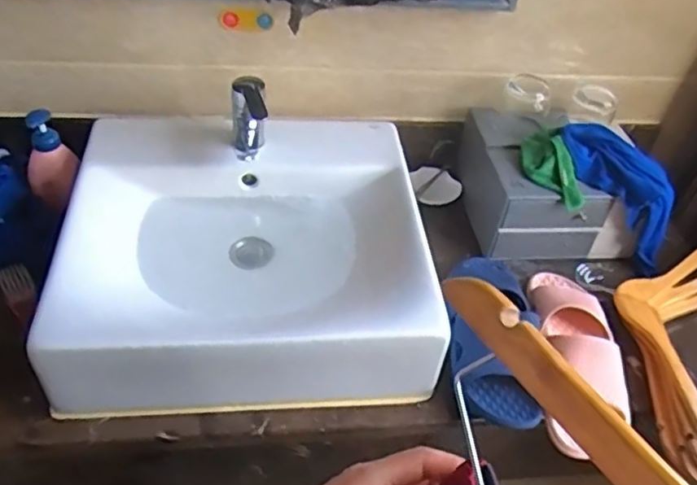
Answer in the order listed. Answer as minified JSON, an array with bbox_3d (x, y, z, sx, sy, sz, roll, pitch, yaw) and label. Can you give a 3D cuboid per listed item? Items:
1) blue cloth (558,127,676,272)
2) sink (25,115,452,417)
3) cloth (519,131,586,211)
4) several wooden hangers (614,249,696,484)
[{"bbox_3d":[0.417,-0.075,0.969,0.096,0.101,0.263,-38,92,-36],"label":"blue cloth"},{"bbox_3d":[-0.135,0.001,0.881,0.458,0.159,0.434,-1,45,-8],"label":"sink"},{"bbox_3d":[0.300,-0.111,0.946,0.063,0.045,0.141,-16,65,-22],"label":"cloth"},{"bbox_3d":[0.468,0.125,0.896,0.193,0.047,0.436,27,48,19],"label":"several wooden hangers"}]

